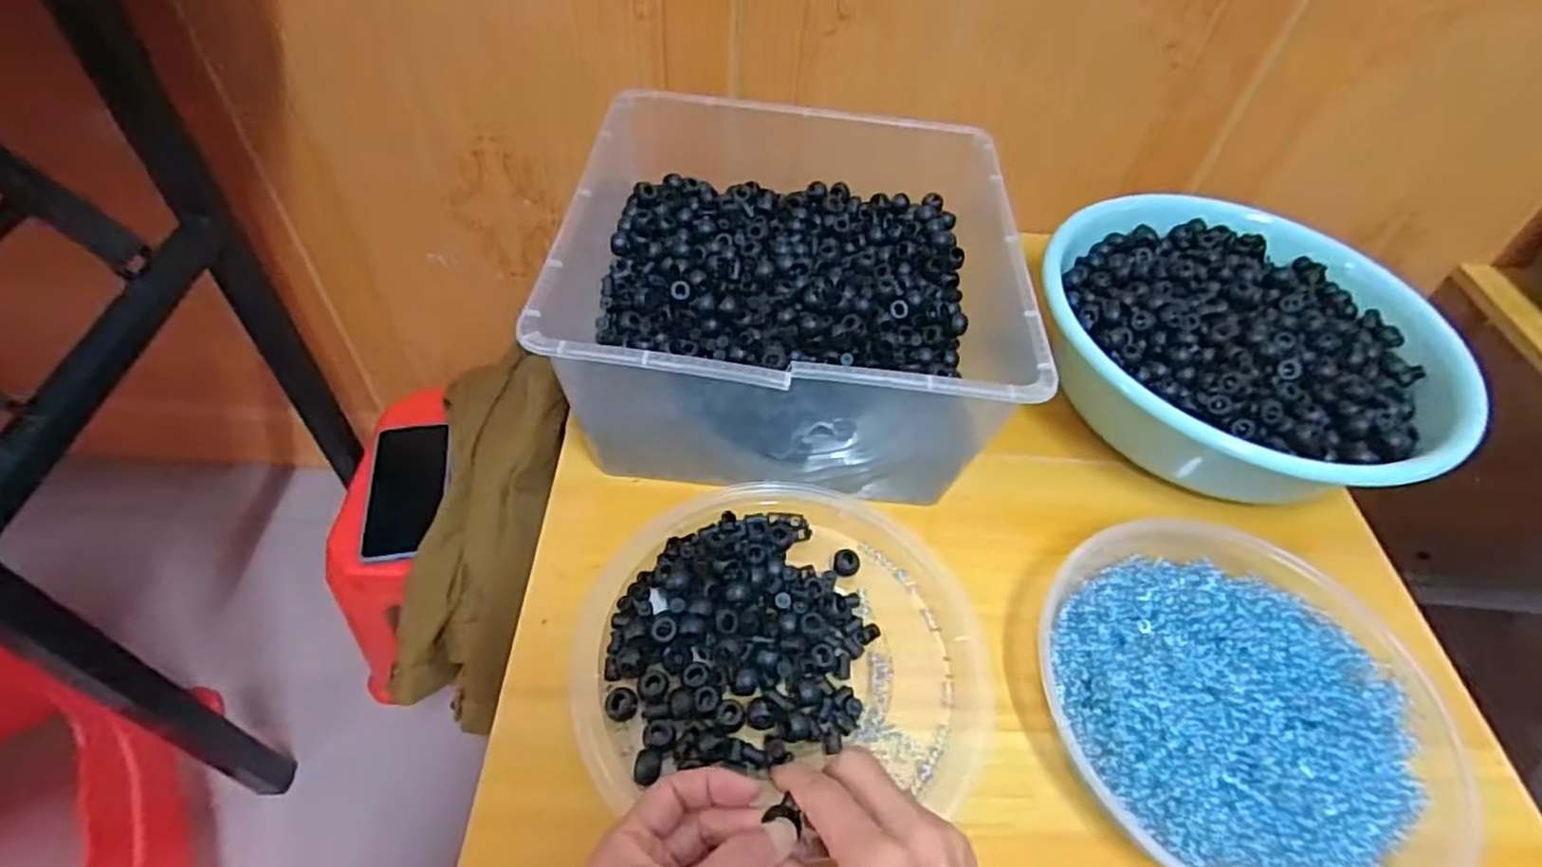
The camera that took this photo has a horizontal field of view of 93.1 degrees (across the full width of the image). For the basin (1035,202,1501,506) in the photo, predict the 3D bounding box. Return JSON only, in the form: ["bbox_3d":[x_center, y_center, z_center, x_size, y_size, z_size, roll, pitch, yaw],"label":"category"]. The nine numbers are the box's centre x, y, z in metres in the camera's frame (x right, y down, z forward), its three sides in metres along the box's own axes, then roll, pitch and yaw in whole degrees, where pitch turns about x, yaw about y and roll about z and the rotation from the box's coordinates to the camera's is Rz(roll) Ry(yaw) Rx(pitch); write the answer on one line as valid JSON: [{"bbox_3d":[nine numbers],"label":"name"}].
[{"bbox_3d":[0.353,-0.062,0.579,0.290,0.103,0.270,3,51,-4],"label":"basin"}]

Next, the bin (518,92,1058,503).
[{"bbox_3d":[0.015,-0.118,0.550,0.291,0.133,0.331,6,51,-2],"label":"bin"}]

